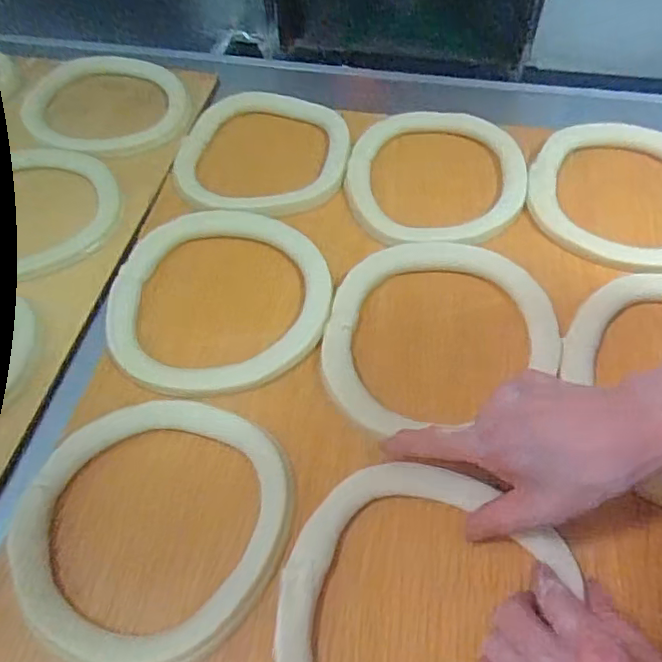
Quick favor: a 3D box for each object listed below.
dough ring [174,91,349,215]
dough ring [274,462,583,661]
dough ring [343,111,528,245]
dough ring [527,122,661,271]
[{"bbox_3d":[-0.064,-0.181,0.572,0.156,0.025,0.166,-1,57,2],"label":"dough ring"},{"bbox_3d":[0.049,0.161,0.340,0.155,0.013,0.174,21,60,15],"label":"dough ring"},{"bbox_3d":[0.098,-0.150,0.550,0.168,0.016,0.173,-1,57,2],"label":"dough ring"},{"bbox_3d":[0.271,-0.130,0.540,0.168,0.011,0.182,-1,57,2],"label":"dough ring"}]

